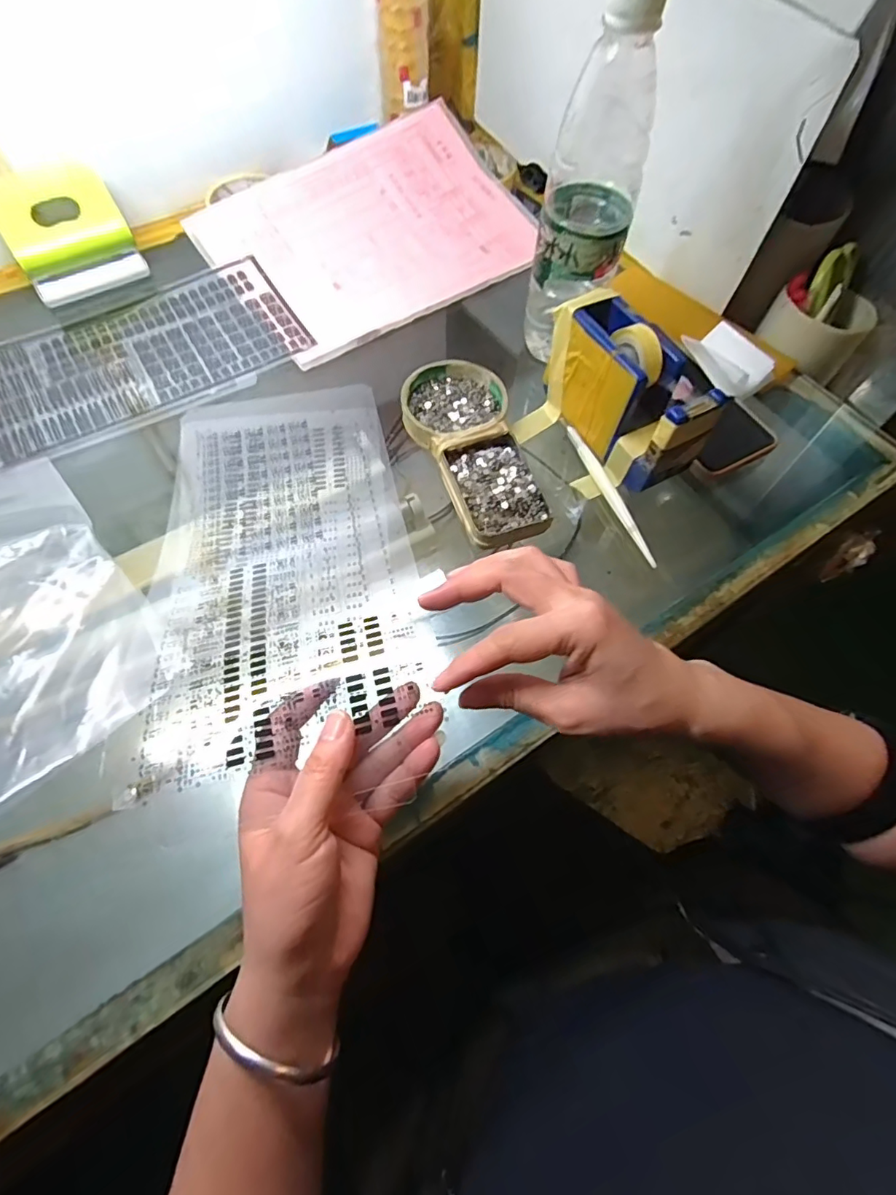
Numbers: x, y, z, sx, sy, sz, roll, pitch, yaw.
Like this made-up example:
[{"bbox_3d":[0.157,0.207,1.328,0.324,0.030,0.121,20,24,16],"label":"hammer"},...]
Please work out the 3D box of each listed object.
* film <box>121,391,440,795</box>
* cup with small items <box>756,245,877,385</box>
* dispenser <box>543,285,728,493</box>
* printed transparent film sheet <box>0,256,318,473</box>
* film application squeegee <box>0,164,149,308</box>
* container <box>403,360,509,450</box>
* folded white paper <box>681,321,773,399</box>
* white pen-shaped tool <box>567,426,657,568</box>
[{"bbox_3d":[-0.111,-0.042,0.355,0.173,0.052,0.311,-7,64,-4],"label":"film"},{"bbox_3d":[0.344,-0.262,0.476,0.078,0.081,0.082,0,63,-1],"label":"cup with small items"},{"bbox_3d":[0.130,-0.150,0.391,0.048,0.082,0.135,-26,66,-13],"label":"dispenser"},{"bbox_3d":[-0.309,-0.192,0.448,0.361,0.007,0.152,-31,68,-16],"label":"printed transparent film sheet"},{"bbox_3d":[-0.339,-0.324,0.473,0.096,0.091,0.031,-32,47,-17],"label":"film application squeegee"},{"bbox_3d":[0.005,-0.154,0.425,0.081,0.021,0.082,0,63,-1],"label":"container"},{"bbox_3d":[0.237,-0.201,0.445,0.056,0.016,0.067,-24,71,-8],"label":"folded white paper"},{"bbox_3d":[0.124,-0.080,0.399,0.013,0.013,0.133,-18,65,-10],"label":"white pen-shaped tool"}]

